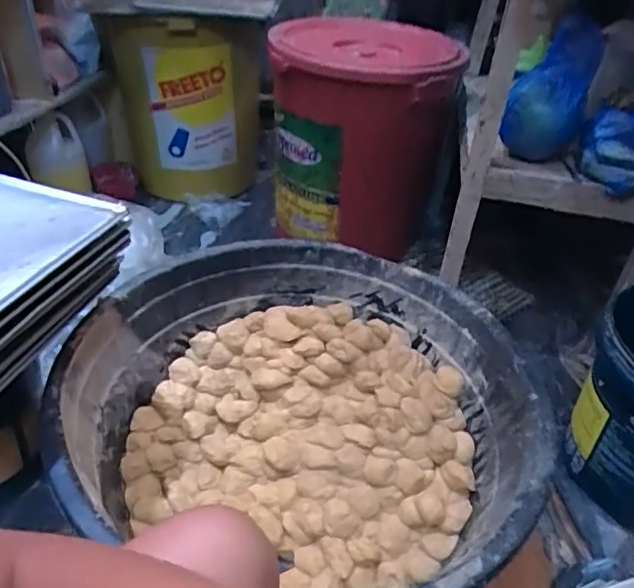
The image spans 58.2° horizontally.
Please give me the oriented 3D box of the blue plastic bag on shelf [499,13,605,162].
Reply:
[{"bbox_3d":[0.391,-0.341,0.937,0.111,0.222,0.166,21,38,19],"label":"blue plastic bag on shelf"}]

